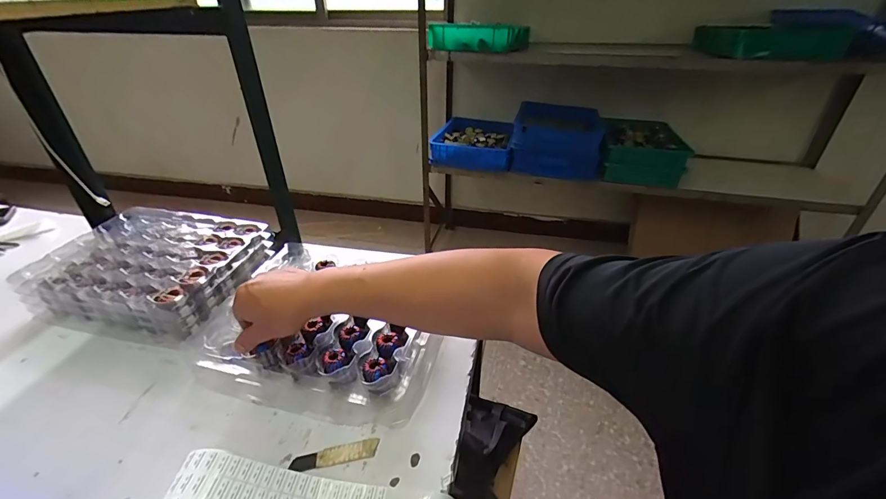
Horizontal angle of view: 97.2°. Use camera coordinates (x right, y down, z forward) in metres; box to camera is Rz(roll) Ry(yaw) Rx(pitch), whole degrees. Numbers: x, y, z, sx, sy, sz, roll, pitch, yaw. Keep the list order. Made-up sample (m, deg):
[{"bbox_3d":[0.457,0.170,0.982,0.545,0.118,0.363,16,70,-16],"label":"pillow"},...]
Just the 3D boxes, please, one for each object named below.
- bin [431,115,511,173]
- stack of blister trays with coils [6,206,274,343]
[{"bbox_3d":[0.150,-0.479,1.712,0.321,0.115,0.456,7,35,11],"label":"bin"},{"bbox_3d":[-0.496,0.034,0.684,0.307,0.085,0.248,7,35,11],"label":"stack of blister trays with coils"}]

